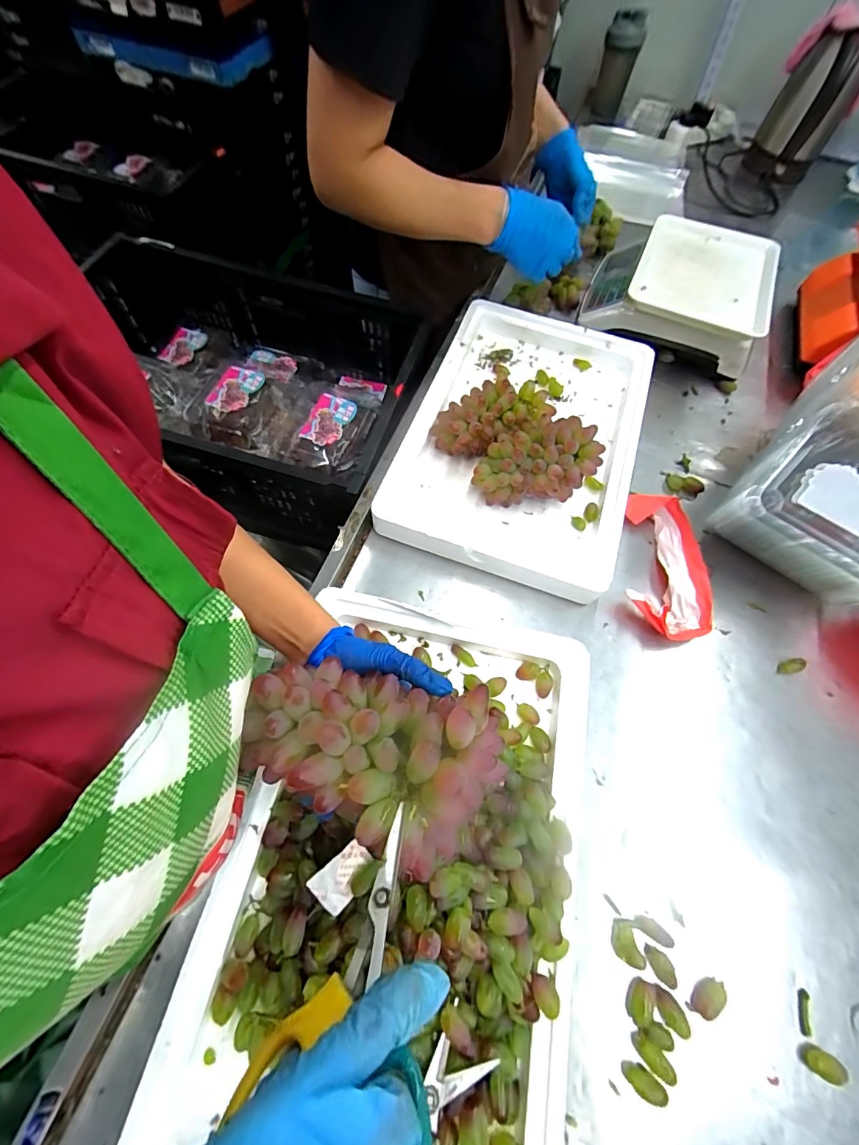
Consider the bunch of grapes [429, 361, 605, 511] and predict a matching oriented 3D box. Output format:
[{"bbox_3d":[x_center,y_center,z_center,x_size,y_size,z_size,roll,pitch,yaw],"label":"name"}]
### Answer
[{"bbox_3d":[0.108,-0.161,0.538,0.147,0.083,0.178,-29,70,-16],"label":"bunch of grapes"}]

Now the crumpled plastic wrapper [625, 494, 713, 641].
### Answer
[{"bbox_3d":[0.307,-0.008,0.545,0.111,0.036,0.194,14,62,5],"label":"crumpled plastic wrapper"}]

